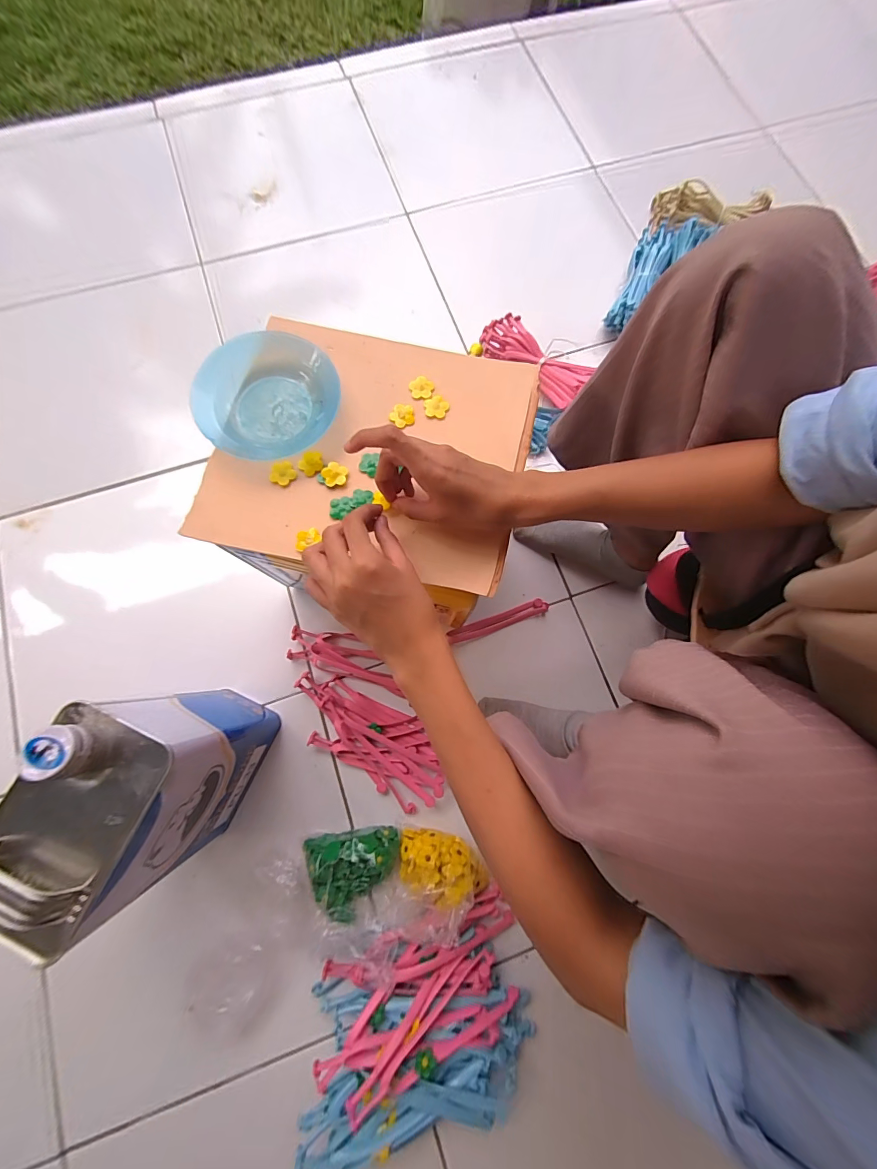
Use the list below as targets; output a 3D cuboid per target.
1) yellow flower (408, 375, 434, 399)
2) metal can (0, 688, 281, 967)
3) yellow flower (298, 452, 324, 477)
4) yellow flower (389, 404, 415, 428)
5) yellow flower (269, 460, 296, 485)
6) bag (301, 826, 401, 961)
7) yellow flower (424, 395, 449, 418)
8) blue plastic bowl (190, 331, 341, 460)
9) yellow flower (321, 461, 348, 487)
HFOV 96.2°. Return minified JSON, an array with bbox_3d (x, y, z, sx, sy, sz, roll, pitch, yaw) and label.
[{"bbox_3d":[-0.017,-0.193,0.386,0.023,0.004,0.022,0,77,-1],"label":"yellow flower"},{"bbox_3d":[-0.293,0.208,0.403,0.110,0.256,0.169,25,78,4],"label":"metal can"},{"bbox_3d":[-0.118,-0.112,0.363,0.023,0.007,0.019,-26,79,-7],"label":"yellow flower"},{"bbox_3d":[-0.036,-0.164,0.380,0.023,0.004,0.023,-13,78,-4],"label":"yellow flower"},{"bbox_3d":[-0.145,-0.103,0.363,0.023,0.004,0.022,0,77,-1],"label":"yellow flower"},{"bbox_3d":[-0.104,0.358,0.490,0.116,0.042,0.086,-12,78,-4],"label":"bag"},{"bbox_3d":[-0.002,-0.174,0.383,0.023,0.004,0.022,6,77,0],"label":"yellow flower"},{"bbox_3d":[-0.157,-0.173,0.363,0.126,0.034,0.103,-43,82,-10],"label":"blue plastic bowl"},{"bbox_3d":[-0.094,-0.101,0.359,0.023,0.007,0.021,0,77,-1],"label":"yellow flower"}]

